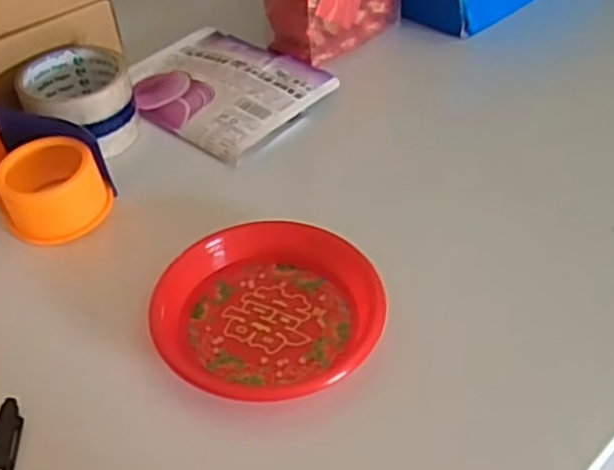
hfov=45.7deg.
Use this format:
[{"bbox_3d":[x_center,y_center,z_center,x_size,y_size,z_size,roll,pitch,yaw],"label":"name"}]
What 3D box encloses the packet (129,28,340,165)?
[{"bbox_3d":[-0.081,-0.136,0.659,0.173,0.017,0.137,29,51,28],"label":"packet"}]

